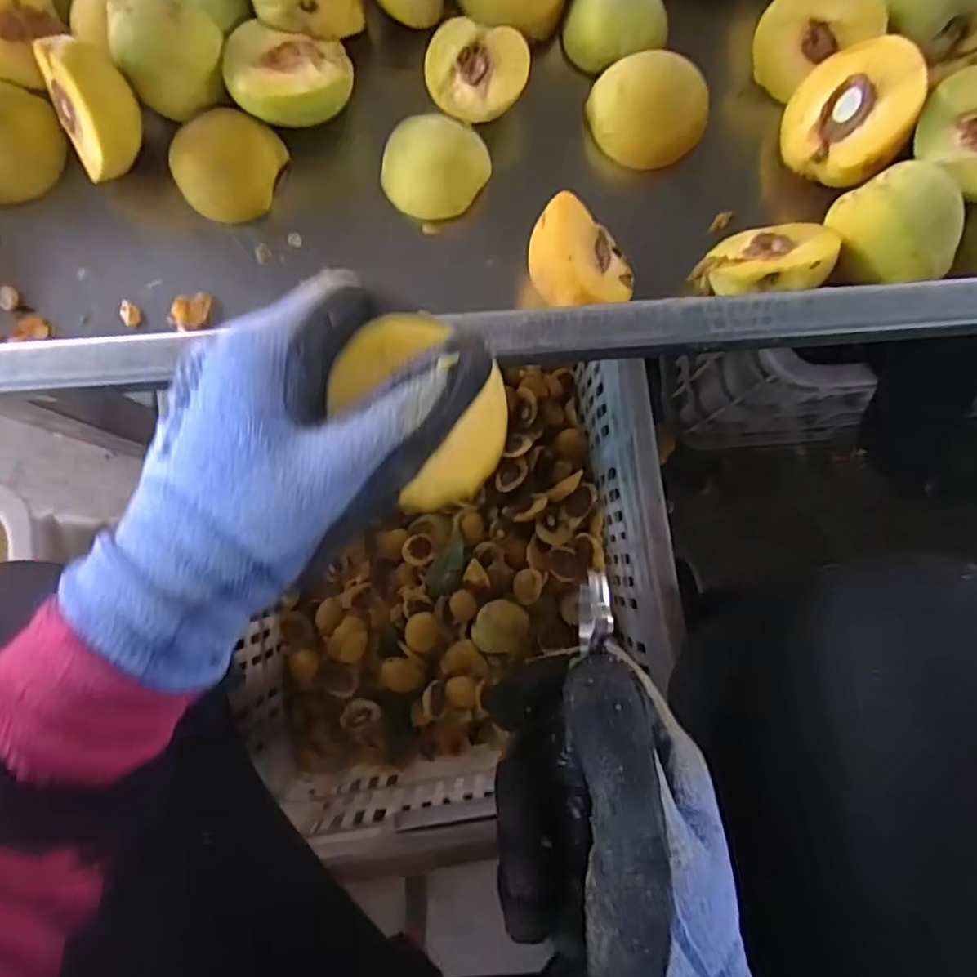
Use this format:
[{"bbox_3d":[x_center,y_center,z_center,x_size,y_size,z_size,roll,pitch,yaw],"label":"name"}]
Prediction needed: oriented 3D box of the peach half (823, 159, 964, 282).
[{"bbox_3d":[0.191,-0.122,0.303,0.047,0.021,0.053,-19,94,20],"label":"peach half"}]

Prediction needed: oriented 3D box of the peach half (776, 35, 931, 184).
[{"bbox_3d":[0.189,-0.190,0.337,0.065,0.033,0.065,-4,84,39],"label":"peach half"}]

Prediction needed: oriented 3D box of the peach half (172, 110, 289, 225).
[{"bbox_3d":[-0.137,-0.165,0.336,0.052,0.027,0.045,3,83,0],"label":"peach half"}]

